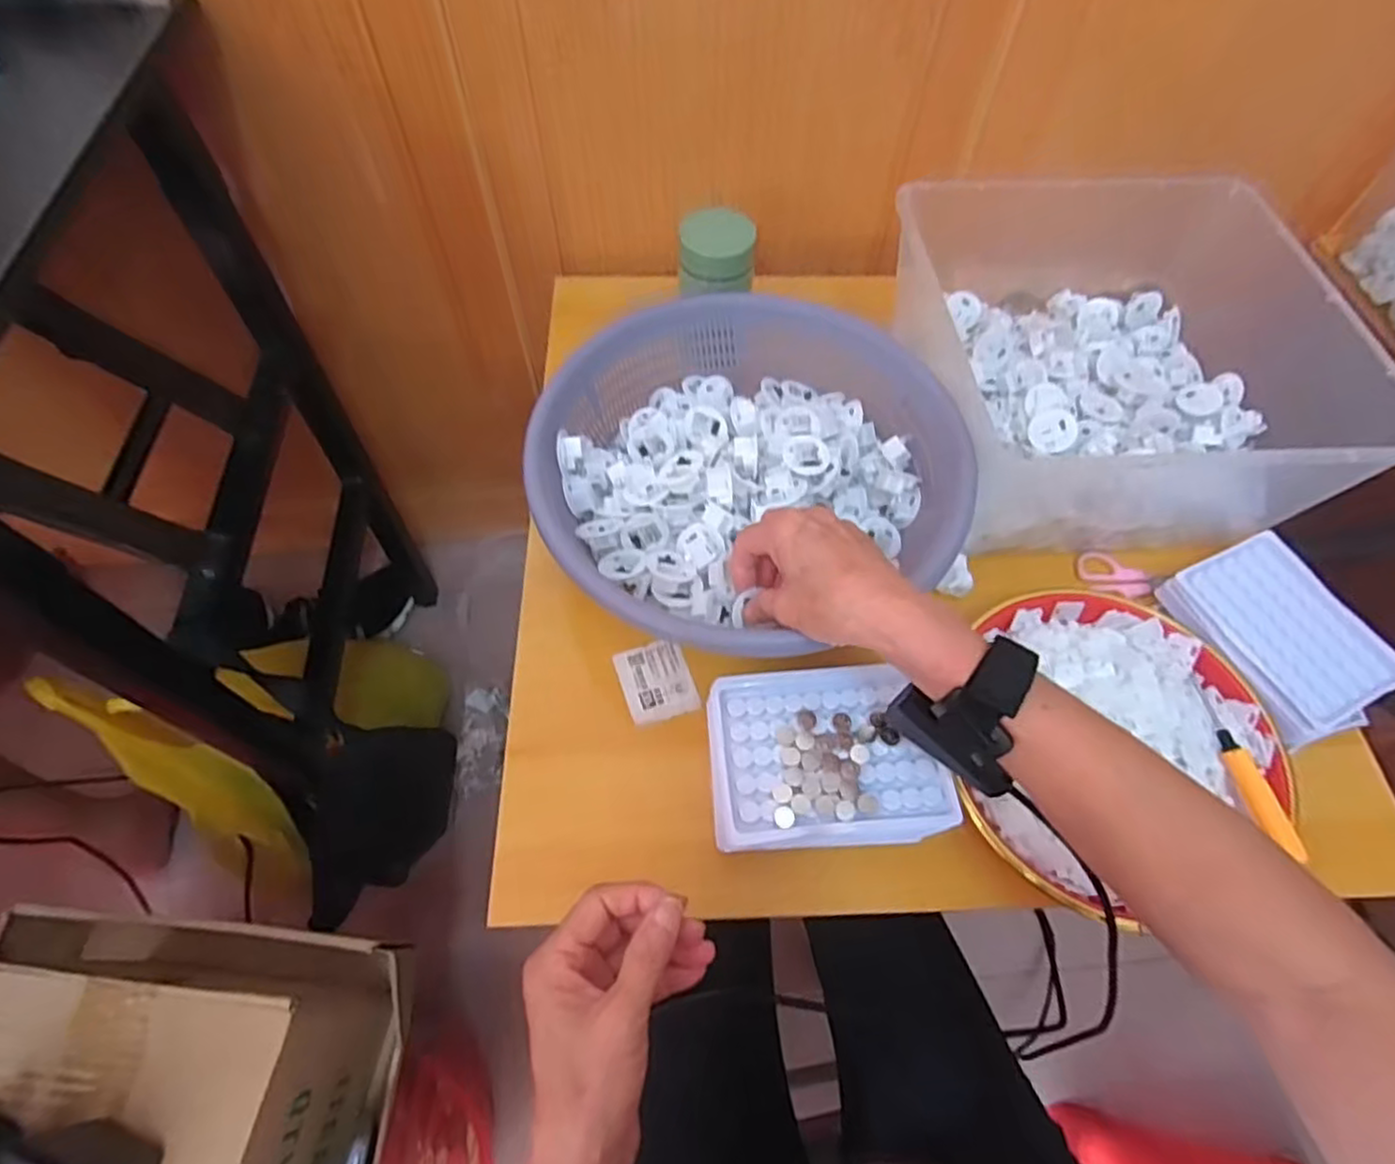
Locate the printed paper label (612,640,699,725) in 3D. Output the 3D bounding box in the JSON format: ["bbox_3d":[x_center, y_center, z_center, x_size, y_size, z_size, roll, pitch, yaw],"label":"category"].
[{"bbox_3d":[-0.029,0.071,0.497,0.049,0.004,0.058,-18,63,-10],"label":"printed paper label"}]

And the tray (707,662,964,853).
[{"bbox_3d":[0.076,0.100,0.406,0.134,0.014,0.103,-3,62,-3],"label":"tray"}]

